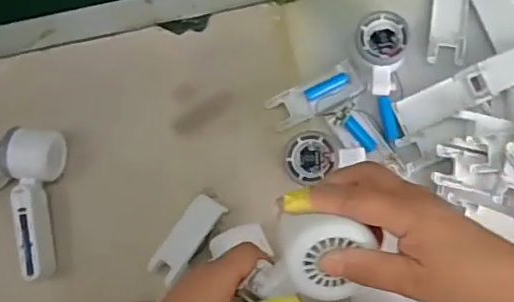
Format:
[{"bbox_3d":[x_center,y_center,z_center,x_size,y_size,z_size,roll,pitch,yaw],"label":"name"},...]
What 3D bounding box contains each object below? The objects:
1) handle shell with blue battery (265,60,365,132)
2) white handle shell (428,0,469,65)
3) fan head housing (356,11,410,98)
[{"bbox_3d":[0.067,-0.062,0.634,0.106,0.021,0.041,-27,77,0],"label":"handle shell with blue battery"},{"bbox_3d":[0.220,-0.151,0.637,0.040,0.009,0.103,7,79,7],"label":"white handle shell"},{"bbox_3d":[0.136,-0.104,0.617,0.059,0.052,0.084,10,80,7],"label":"fan head housing"}]

